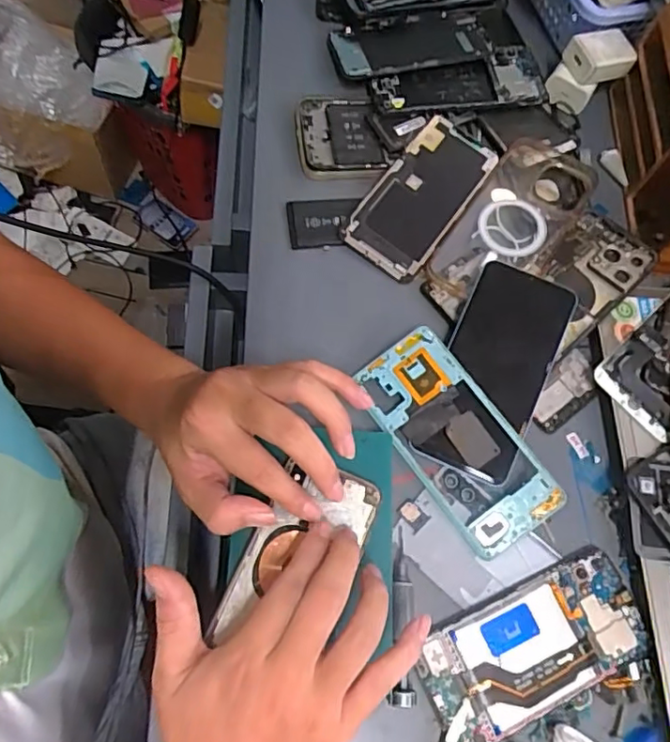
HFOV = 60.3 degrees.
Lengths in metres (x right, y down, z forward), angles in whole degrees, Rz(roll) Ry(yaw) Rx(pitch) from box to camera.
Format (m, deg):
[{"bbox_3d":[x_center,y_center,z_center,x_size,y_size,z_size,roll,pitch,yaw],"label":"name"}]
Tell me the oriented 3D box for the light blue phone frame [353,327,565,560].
[{"bbox_3d":[0.088,0.047,0.413,0.074,0.012,0.161,-35,74,-13],"label":"light blue phone frame"}]

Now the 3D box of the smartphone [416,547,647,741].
[{"bbox_3d":[0.132,0.182,0.380,0.153,0.011,0.072,-23,72,-10],"label":"smartphone"}]

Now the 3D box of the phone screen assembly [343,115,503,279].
[{"bbox_3d":[0.072,-0.149,0.493,0.075,0.012,0.149,35,77,6],"label":"phone screen assembly"}]

